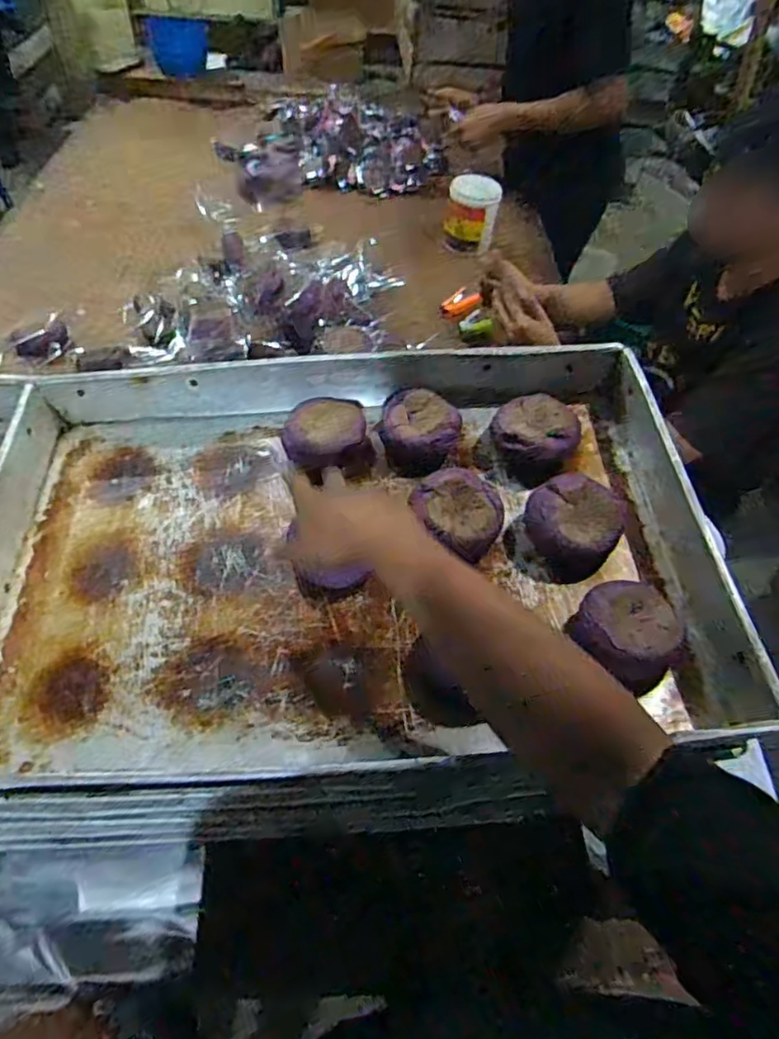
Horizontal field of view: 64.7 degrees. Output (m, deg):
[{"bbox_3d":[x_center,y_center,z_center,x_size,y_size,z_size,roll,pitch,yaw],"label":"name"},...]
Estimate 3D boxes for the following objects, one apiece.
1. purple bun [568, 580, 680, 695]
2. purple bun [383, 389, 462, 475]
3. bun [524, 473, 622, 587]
[{"bbox_3d":[0.194,0.092,0.499,0.067,0.043,0.084,-35,62,-28],"label":"purple bun"},{"bbox_3d":[0.031,-0.093,0.639,0.083,0.048,0.095,11,52,3],"label":"purple bun"},{"bbox_3d":[0.172,0.004,0.564,0.078,0.046,0.086,-18,56,-19],"label":"bun"}]

